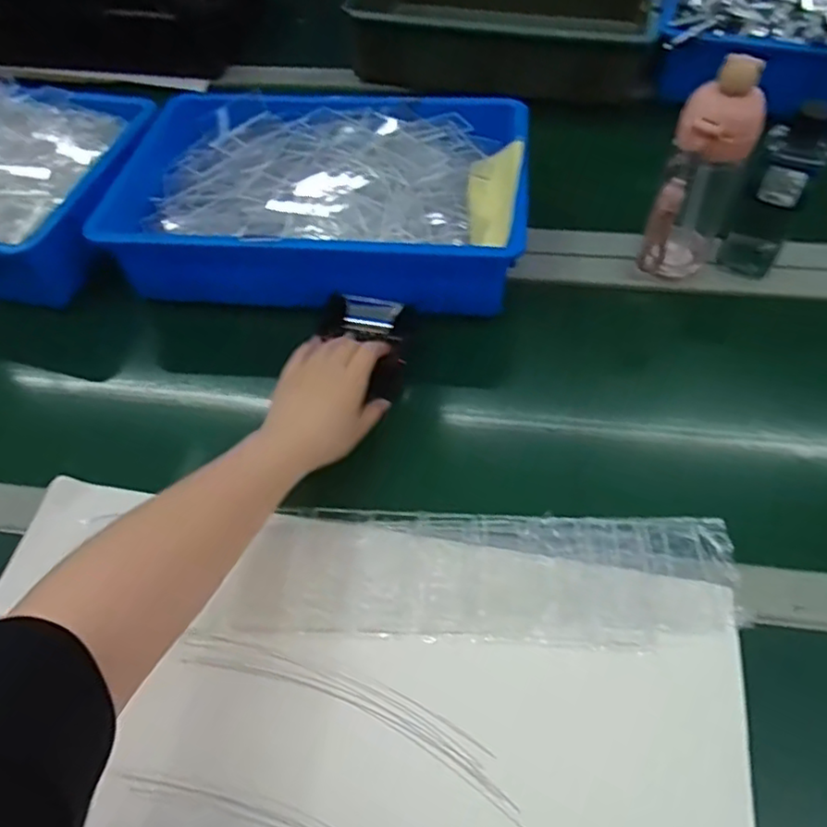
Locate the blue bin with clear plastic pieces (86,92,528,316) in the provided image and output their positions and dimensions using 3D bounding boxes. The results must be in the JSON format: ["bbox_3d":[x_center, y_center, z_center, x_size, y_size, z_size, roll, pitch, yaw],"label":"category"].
[{"bbox_3d":[-0.096,-0.241,0.690,0.421,0.088,0.305,3,55,6],"label":"blue bin with clear plastic pieces"}]

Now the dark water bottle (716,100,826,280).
[{"bbox_3d":[0.338,-0.201,0.596,0.055,0.164,0.047,21,59,18],"label":"dark water bottle"}]

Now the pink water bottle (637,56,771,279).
[{"bbox_3d":[0.255,-0.203,0.566,0.063,0.196,0.059,21,59,17],"label":"pink water bottle"}]

